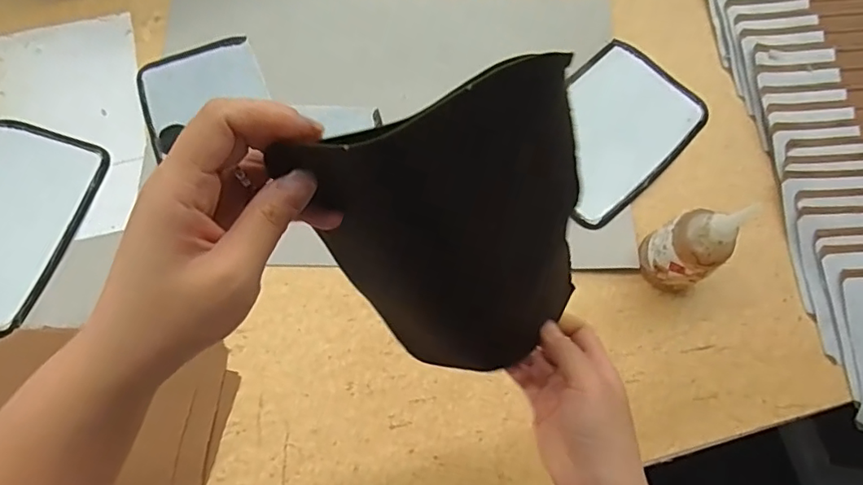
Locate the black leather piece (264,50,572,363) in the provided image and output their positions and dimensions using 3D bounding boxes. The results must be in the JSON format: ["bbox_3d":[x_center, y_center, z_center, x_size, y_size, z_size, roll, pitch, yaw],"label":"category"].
[{"bbox_3d":[0.020,0.006,0.298,0.134,0.222,0.028,-18,50,5],"label":"black leather piece"}]

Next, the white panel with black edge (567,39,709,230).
[{"bbox_3d":[0.213,-0.135,0.619,0.220,0.017,0.148,-44,78,-11],"label":"white panel with black edge"}]

